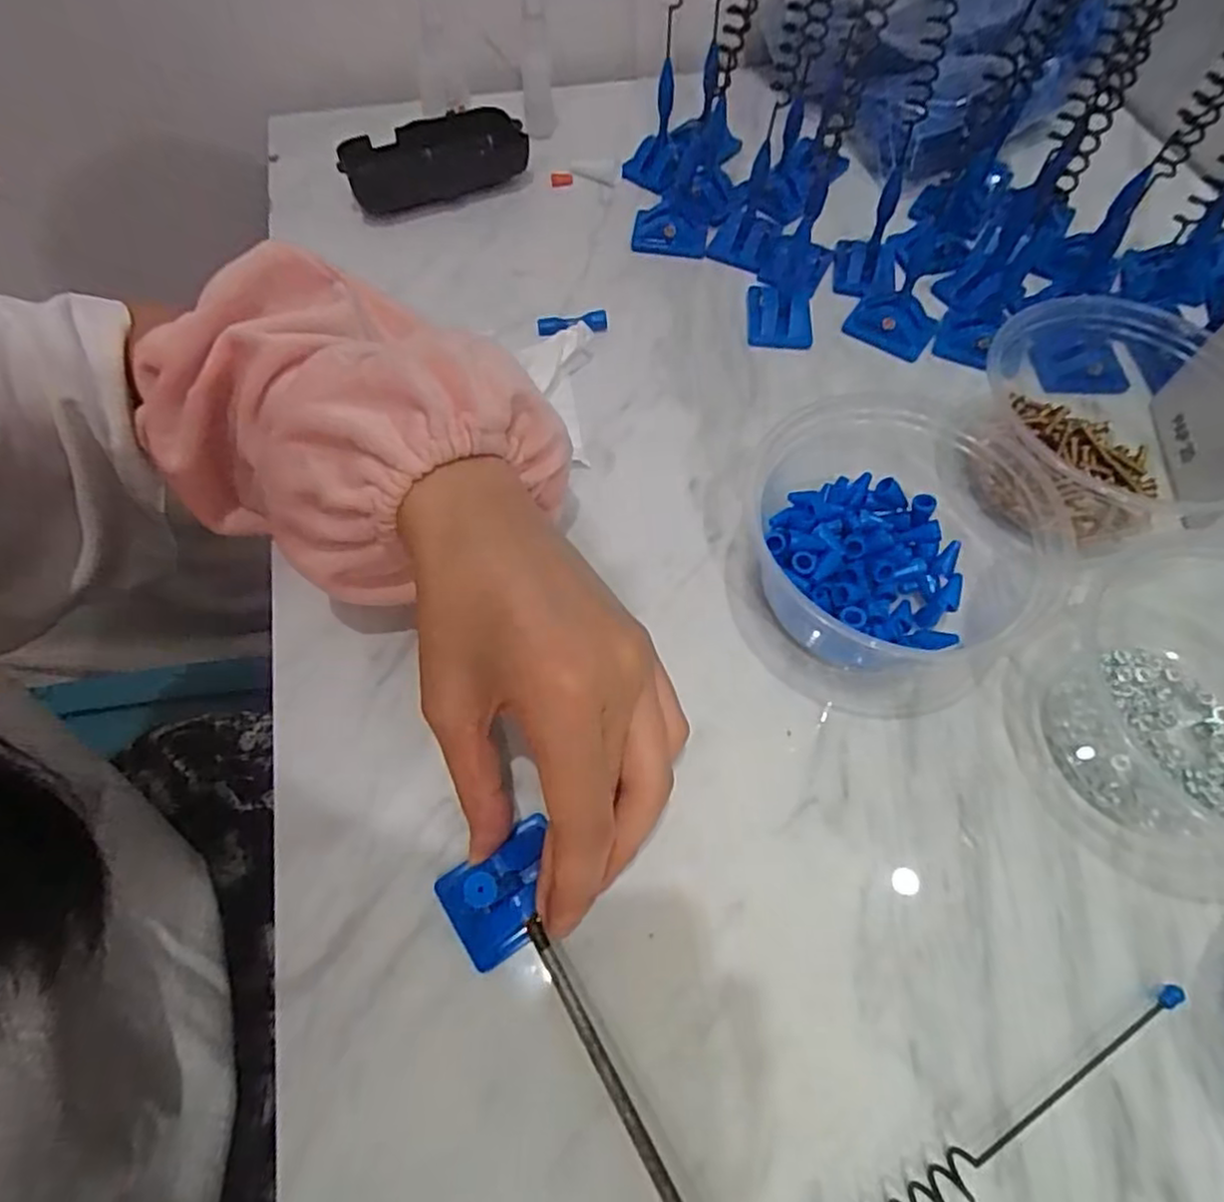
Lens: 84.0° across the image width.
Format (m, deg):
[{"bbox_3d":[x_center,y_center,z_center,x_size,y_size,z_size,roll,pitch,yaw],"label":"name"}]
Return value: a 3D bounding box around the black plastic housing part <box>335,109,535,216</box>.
[{"bbox_3d":[-0.109,-0.273,0.421,0.109,0.026,0.048,-19,64,-10],"label":"black plastic housing part"}]

